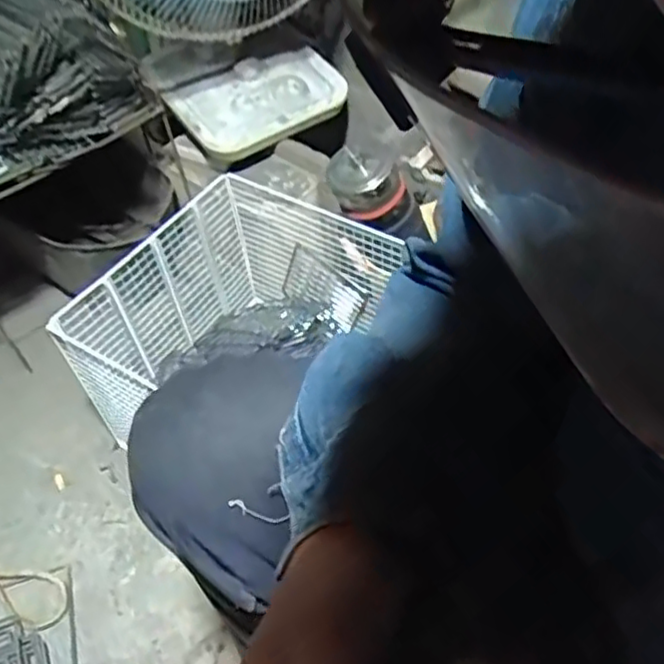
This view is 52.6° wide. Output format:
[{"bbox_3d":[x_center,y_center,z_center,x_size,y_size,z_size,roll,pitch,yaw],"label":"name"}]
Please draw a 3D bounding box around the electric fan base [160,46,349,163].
[{"bbox_3d":[-0.105,-0.356,1.027,0.252,0.040,0.131,-30,92,-18],"label":"electric fan base"}]

